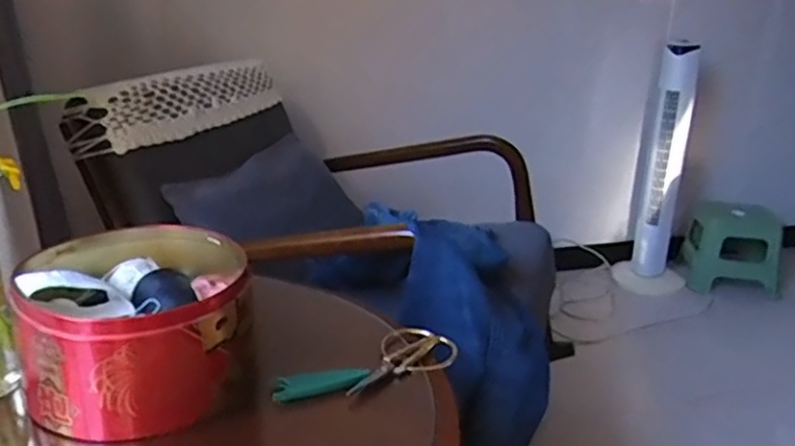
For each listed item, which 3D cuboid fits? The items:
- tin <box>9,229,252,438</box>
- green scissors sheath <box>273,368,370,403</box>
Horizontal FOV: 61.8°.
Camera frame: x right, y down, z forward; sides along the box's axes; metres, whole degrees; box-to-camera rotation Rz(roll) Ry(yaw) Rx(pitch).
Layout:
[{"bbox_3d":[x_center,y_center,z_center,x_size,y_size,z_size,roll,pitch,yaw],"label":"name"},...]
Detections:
[{"bbox_3d":[-0.248,0.088,0.648,0.195,0.109,0.234,-5,22,-18],"label":"tin"},{"bbox_3d":[-0.073,0.153,0.634,0.090,0.016,0.023,-5,21,-16],"label":"green scissors sheath"}]

